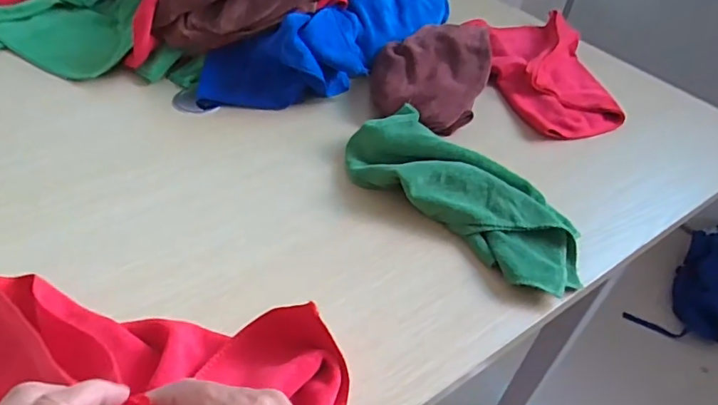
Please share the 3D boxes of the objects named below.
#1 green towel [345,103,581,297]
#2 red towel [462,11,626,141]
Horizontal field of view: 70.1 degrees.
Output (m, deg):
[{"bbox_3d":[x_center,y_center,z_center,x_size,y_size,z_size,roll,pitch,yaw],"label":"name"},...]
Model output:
[{"bbox_3d":[0.118,-0.016,0.577,0.300,0.048,0.142,36,51,28],"label":"green towel"},{"bbox_3d":[0.307,-0.228,0.840,0.181,0.033,0.361,3,43,-3],"label":"red towel"}]

